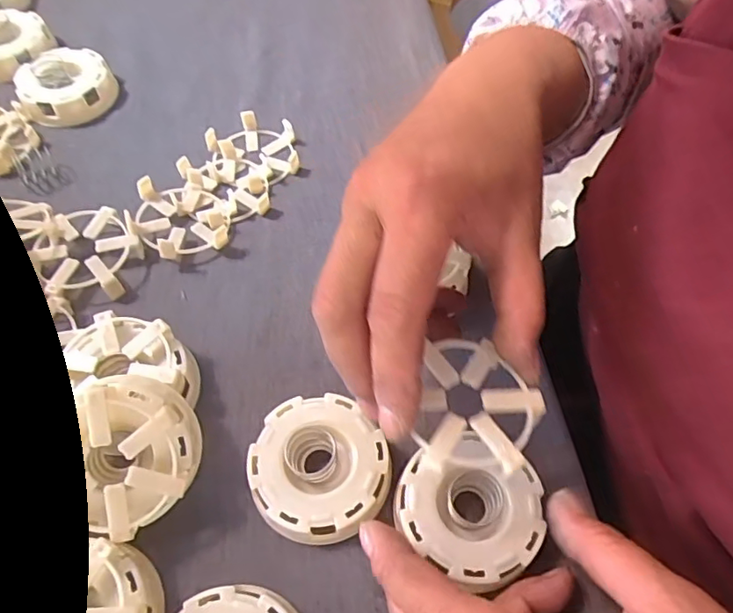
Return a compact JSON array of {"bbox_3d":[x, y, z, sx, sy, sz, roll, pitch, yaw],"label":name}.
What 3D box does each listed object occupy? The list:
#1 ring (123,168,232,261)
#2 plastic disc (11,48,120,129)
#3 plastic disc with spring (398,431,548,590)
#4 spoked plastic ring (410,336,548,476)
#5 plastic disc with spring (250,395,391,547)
[{"bbox_3d":[-0.115,-0.056,0.345,0.058,0.018,0.063,0,59,0],"label":"ring"},{"bbox_3d":[-0.218,-0.161,0.409,0.064,0.022,0.064,0,59,0],"label":"plastic disc"},{"bbox_3d":[0.045,0.090,0.249,0.063,0.014,0.057,36,61,17],"label":"plastic disc with spring"},{"bbox_3d":[0.046,0.039,0.225,0.047,0.008,0.057,13,57,4],"label":"spoked plastic ring"},{"bbox_3d":[-0.022,0.075,0.263,0.062,0.022,0.062,0,59,0],"label":"plastic disc with spring"}]

